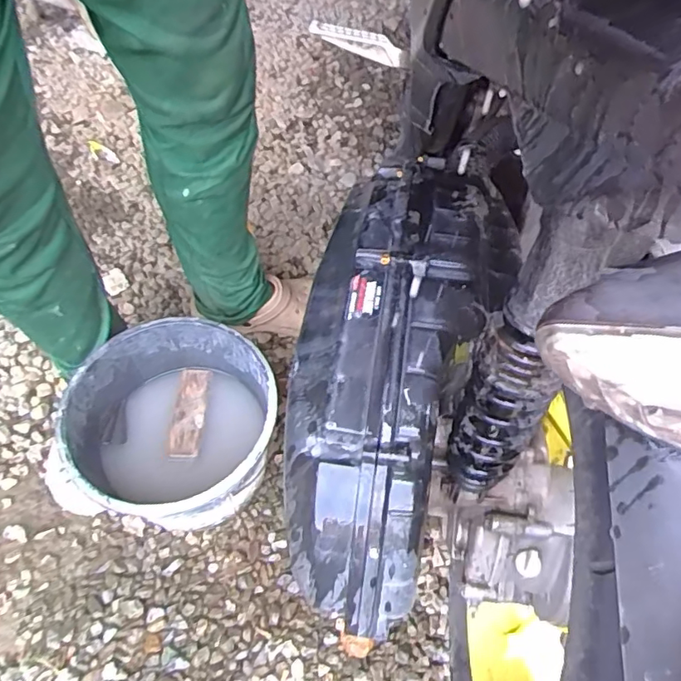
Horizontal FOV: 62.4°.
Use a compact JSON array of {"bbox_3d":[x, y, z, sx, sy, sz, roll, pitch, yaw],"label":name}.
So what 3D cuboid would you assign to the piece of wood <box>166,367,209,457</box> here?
[{"bbox_3d":[-0.223,0.105,0.820,0.044,0.015,0.140,2,58,-2],"label":"piece of wood"}]

